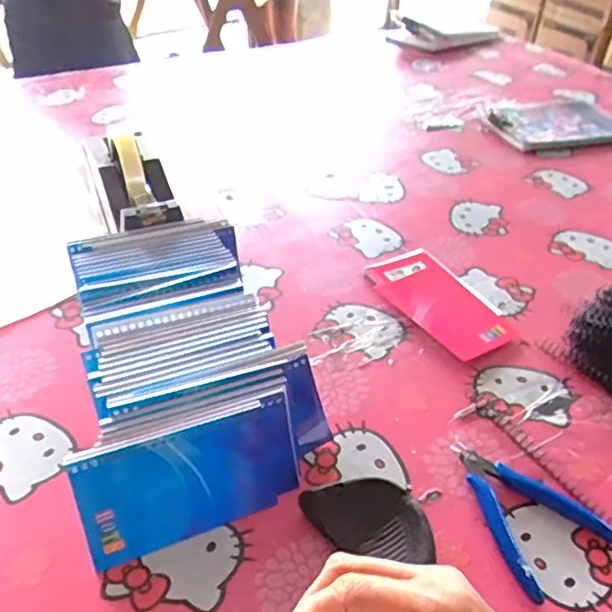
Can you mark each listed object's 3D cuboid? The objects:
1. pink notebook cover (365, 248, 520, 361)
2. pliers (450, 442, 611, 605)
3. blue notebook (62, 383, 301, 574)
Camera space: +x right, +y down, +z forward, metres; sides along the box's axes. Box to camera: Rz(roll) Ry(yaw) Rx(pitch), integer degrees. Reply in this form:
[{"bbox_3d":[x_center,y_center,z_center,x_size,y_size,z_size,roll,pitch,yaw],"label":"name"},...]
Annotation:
[{"bbox_3d":[0.136,-0.008,0.636,0.093,0.014,0.166,-22,45,-27],"label":"pink notebook cover"},{"bbox_3d":[0.156,0.146,0.453,0.086,0.015,0.118,-20,44,-25],"label":"pliers"},{"bbox_3d":[-0.076,0.118,0.423,0.152,0.082,0.010,-16,15,-18],"label":"blue notebook"}]

